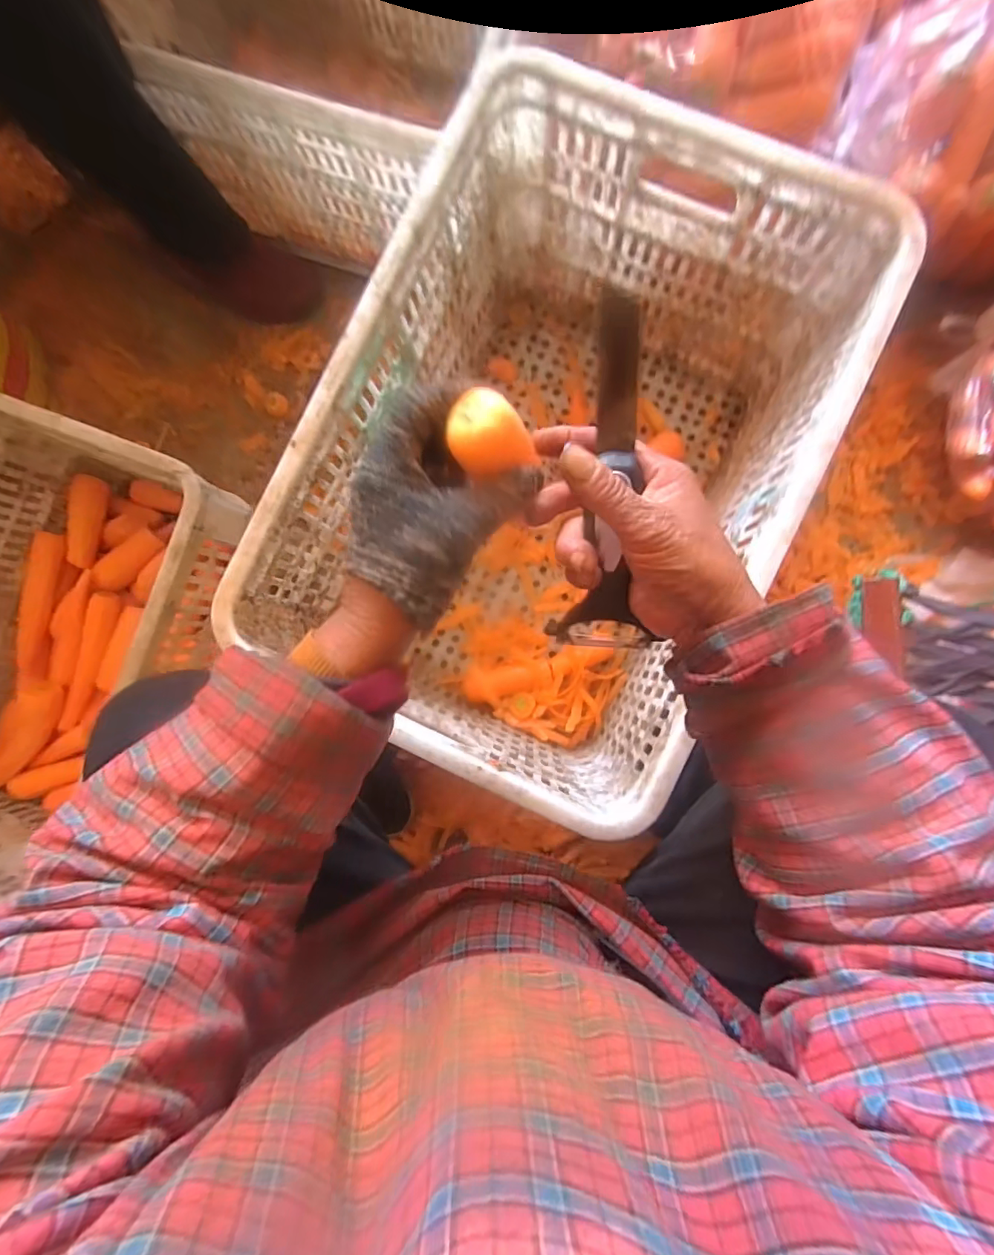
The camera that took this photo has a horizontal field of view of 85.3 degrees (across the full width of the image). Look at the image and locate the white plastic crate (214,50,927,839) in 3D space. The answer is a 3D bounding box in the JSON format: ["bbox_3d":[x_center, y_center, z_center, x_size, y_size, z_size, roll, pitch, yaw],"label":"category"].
[{"bbox_3d":[0.066,-0.163,0.614,0.418,0.322,0.592,25,90,4],"label":"white plastic crate"}]

